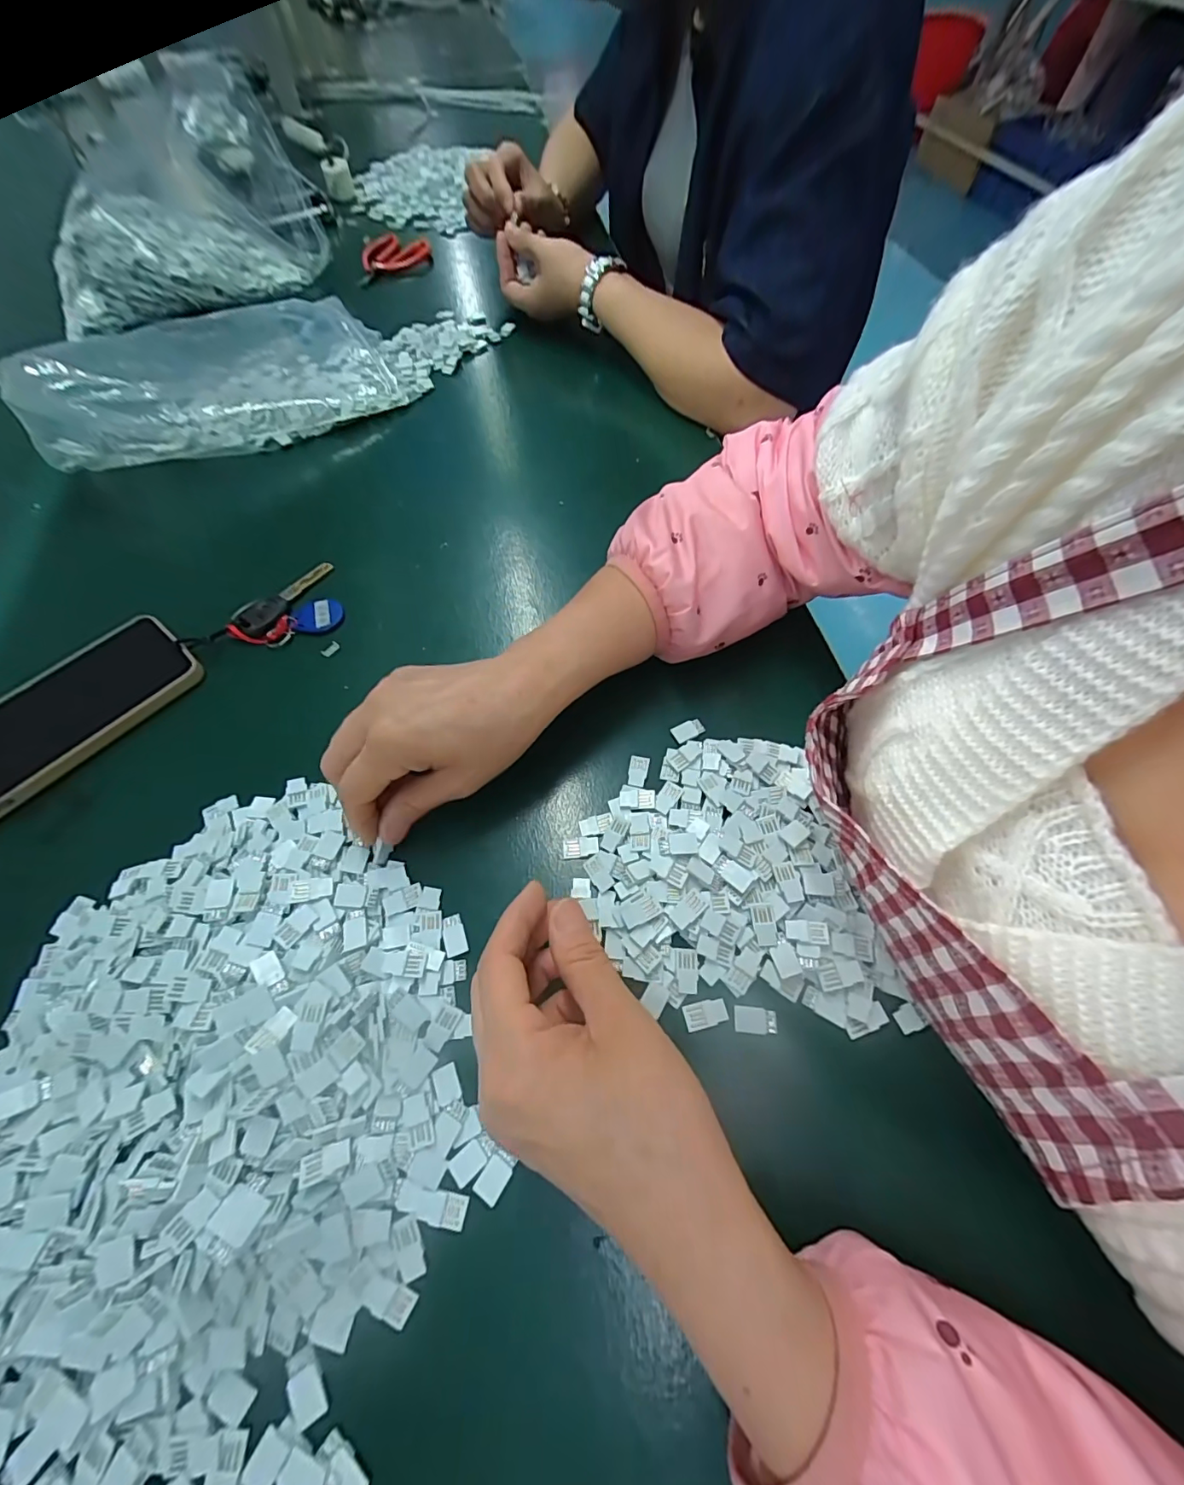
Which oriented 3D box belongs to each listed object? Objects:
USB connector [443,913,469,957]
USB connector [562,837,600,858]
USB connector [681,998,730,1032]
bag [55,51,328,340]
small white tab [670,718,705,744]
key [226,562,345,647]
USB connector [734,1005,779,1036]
[{"bbox_3d":[-0.073,0.102,0.265,0.011,0.004,0.020,-19,64,-8],"label":"USB connector"},{"bbox_3d":[-0.006,0.059,0.284,0.020,0.004,0.011,-3,63,0],"label":"USB connector"},{"bbox_3d":[0.056,0.134,0.245,0.021,0.004,0.011,-13,63,-5],"label":"USB connector"},{"bbox_3d":[-0.475,-0.597,0.553,0.315,0.141,0.156,-31,65,-13],"label":"bag"},{"bbox_3d":[0.061,-0.008,0.317,0.020,0.004,0.012,-27,65,-12],"label":"small white tab"},{"bbox_3d":[-0.230,-0.100,0.374,0.076,0.011,0.064,-24,65,-11],"label":"key"},{"bbox_3d":[0.080,0.136,0.243,0.021,0.004,0.012,4,63,4],"label":"USB connector"}]

